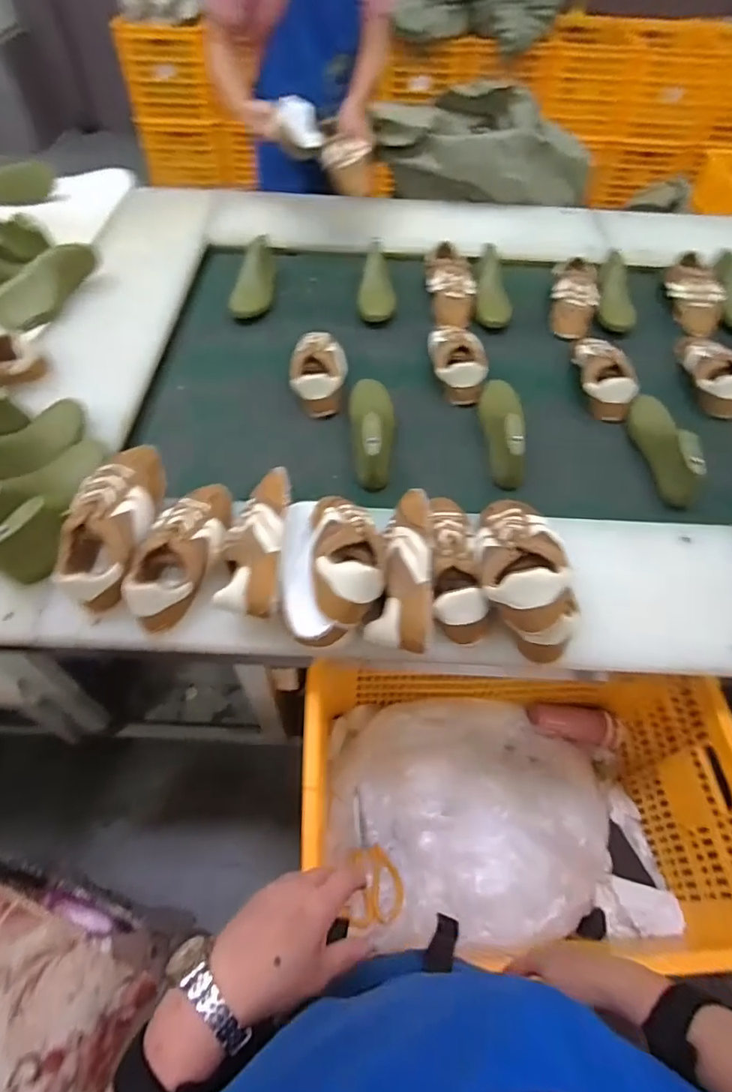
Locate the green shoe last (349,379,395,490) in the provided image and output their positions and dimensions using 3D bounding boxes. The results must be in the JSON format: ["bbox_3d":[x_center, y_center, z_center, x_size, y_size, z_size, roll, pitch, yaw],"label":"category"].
[{"bbox_3d":[0.012,-0.227,0.946,0.075,0.088,0.251,0,56,-1],"label":"green shoe last"}]

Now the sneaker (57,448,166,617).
[{"bbox_3d":[-0.346,-0.037,0.740,0.101,0.105,0.245,7,56,4],"label":"sneaker"}]

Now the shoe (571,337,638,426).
[{"bbox_3d":[0.469,-0.346,1.065,0.085,0.082,0.212,6,56,3],"label":"shoe"}]

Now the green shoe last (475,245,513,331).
[{"bbox_3d":[0.286,-0.599,1.221,0.083,0.053,0.247,2,71,-2],"label":"green shoe last"}]

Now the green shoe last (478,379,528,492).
[{"bbox_3d":[0.246,-0.223,0.958,0.069,0.082,0.252,4,56,2],"label":"green shoe last"}]

